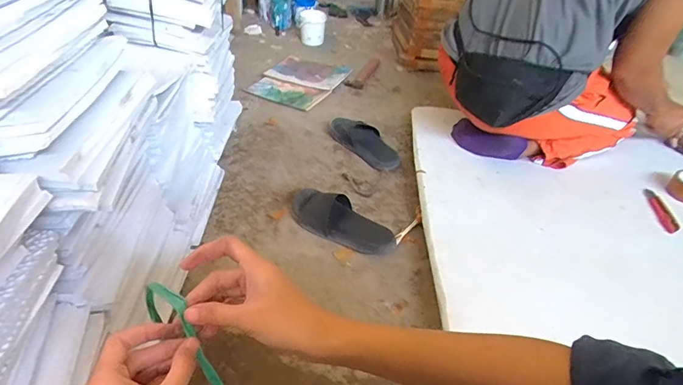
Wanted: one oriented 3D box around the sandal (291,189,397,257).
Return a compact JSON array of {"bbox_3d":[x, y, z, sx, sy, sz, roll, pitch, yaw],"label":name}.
[{"bbox_3d":[0.004,0.058,0.986,0.268,0.072,0.113,21,42,20],"label":"sandal"}]

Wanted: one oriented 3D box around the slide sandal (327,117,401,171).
[{"bbox_3d":[0.088,-0.156,1.270,0.126,0.060,0.244,-25,48,-31],"label":"slide sandal"}]

